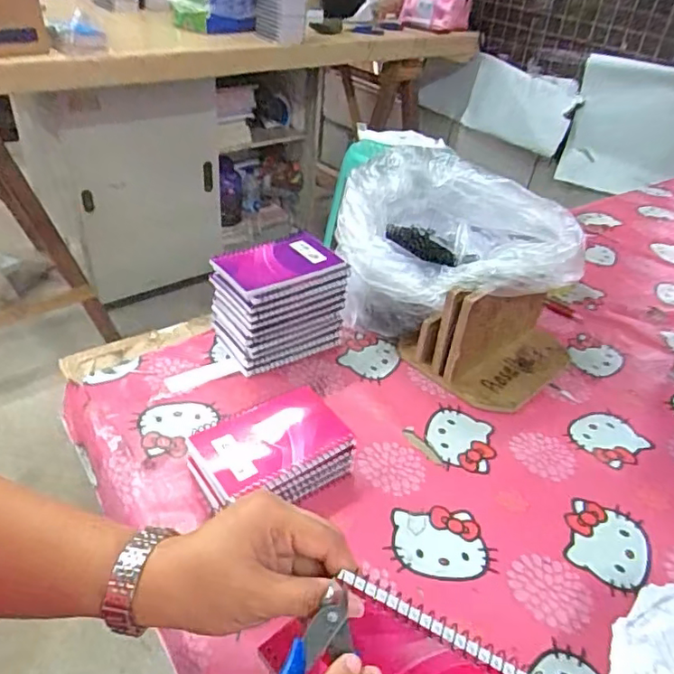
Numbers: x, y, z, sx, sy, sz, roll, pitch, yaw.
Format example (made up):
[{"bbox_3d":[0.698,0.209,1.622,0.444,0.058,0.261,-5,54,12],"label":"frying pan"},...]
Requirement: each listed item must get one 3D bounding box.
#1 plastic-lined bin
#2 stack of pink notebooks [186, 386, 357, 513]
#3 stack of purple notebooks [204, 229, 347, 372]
[{"bbox_3d":[0.119,-0.103,0.714,0.215,0.176,0.270,-10,40,-20],"label":"plastic-lined bin"},{"bbox_3d":[-0.059,0.111,0.522,0.133,0.056,0.097,-25,47,-34],"label":"stack of pink notebooks"},{"bbox_3d":[-0.067,-0.040,0.663,0.137,0.118,0.087,-19,44,-29],"label":"stack of purple notebooks"}]

